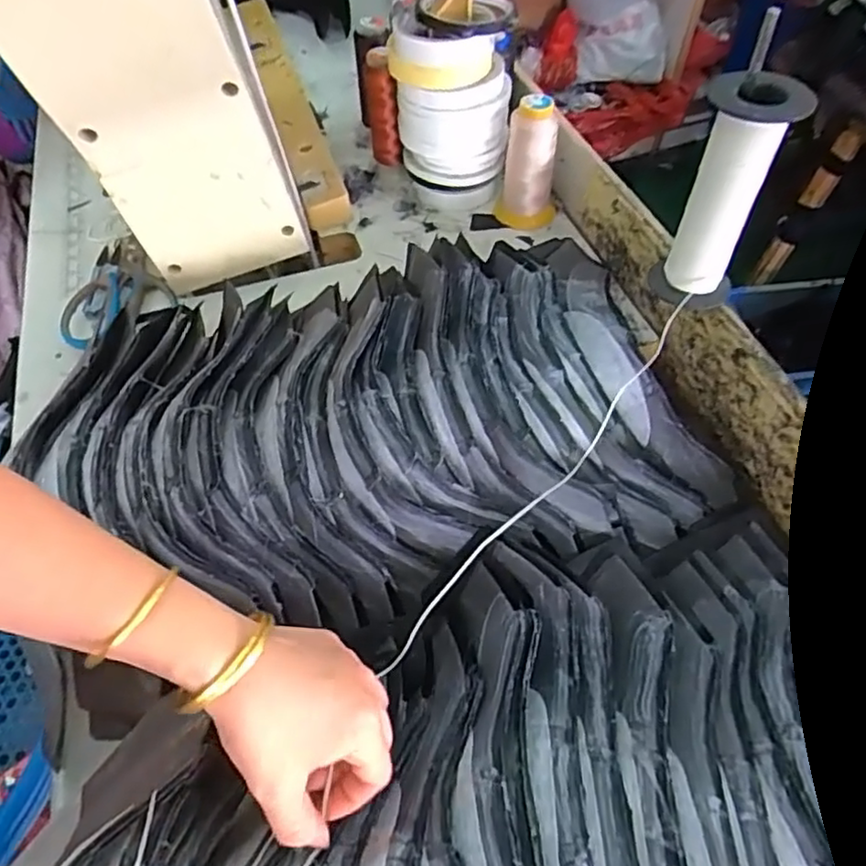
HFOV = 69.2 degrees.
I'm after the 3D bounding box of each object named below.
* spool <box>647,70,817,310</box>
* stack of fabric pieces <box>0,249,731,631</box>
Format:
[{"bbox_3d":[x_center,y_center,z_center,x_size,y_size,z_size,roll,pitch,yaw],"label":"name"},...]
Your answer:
[{"bbox_3d":[0.193,-0.154,0.425,0.055,0.147,0.048,22,58,16],"label":"spool"},{"bbox_3d":[-0.030,-0.029,0.495,0.481,0.086,0.325,-6,54,-4],"label":"stack of fabric pieces"}]

